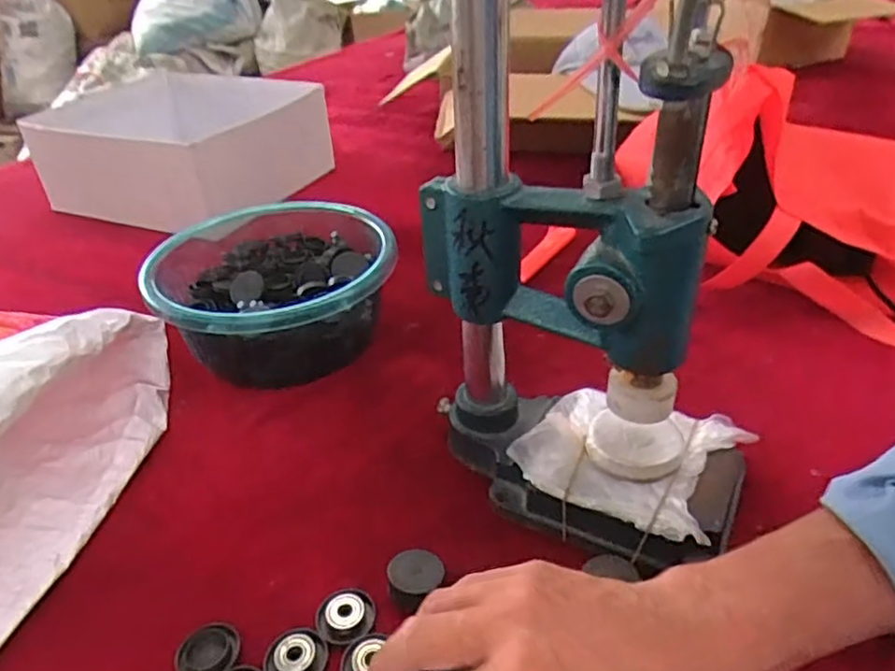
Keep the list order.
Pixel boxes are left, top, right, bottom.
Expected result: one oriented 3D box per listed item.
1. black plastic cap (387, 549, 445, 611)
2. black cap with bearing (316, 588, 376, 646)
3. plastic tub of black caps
[{"bbox_3d":[-0.020,0.141,0.379,0.030,0.013,0.037,23,43,33],"label":"black plastic cap"},{"bbox_3d":[-0.058,0.158,0.369,0.032,0.007,0.034,-3,35,2],"label":"black cap with bearing"},{"bbox_3d":[-0.150,-0.035,0.588,0.201,0.089,0.202,-3,35,2],"label":"plastic tub of black caps"}]

